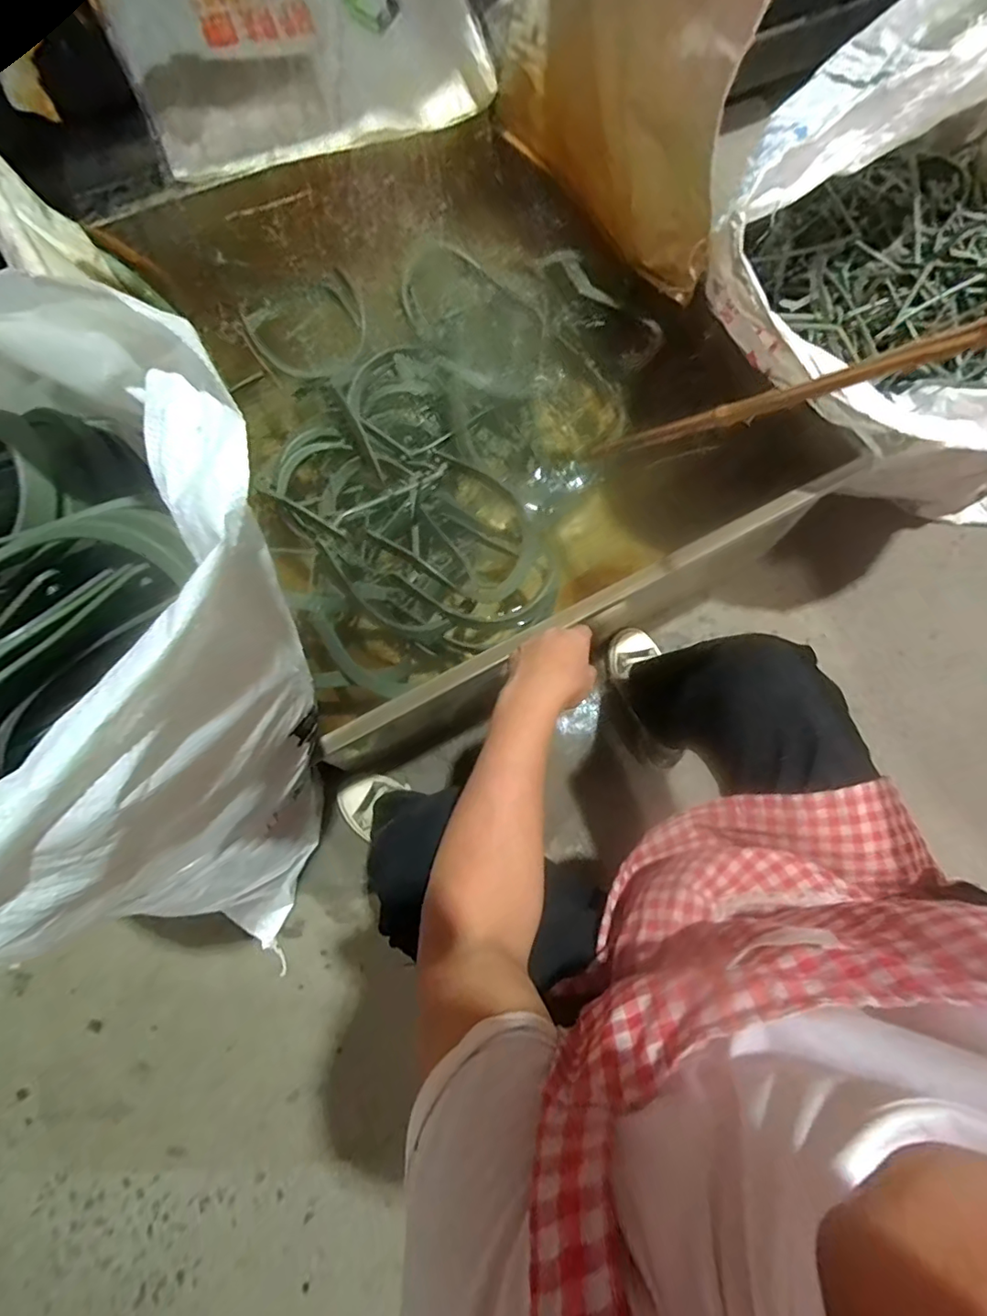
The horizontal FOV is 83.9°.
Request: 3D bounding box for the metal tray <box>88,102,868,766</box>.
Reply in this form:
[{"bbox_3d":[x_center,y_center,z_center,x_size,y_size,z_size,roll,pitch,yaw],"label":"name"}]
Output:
[{"bbox_3d":[-0.062,-0.407,0.885,0.751,0.233,0.869,-27,75,-9],"label":"metal tray"}]

